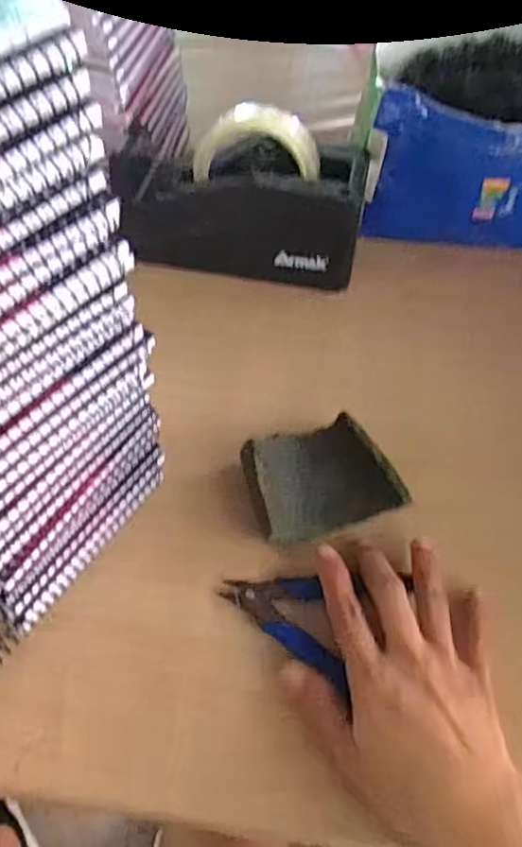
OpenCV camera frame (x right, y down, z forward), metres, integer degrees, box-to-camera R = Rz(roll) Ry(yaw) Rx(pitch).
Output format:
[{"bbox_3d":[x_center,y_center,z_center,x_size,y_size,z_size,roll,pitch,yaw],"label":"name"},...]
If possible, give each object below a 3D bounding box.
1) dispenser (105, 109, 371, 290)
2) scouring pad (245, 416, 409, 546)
[{"bbox_3d":[-0.013,-0.176,0.514,0.180,0.107,0.078,7,55,4],"label":"dispenser"},{"bbox_3d":[0.036,0.036,0.414,0.085,0.028,0.067,-15,56,-12],"label":"scouring pad"}]

